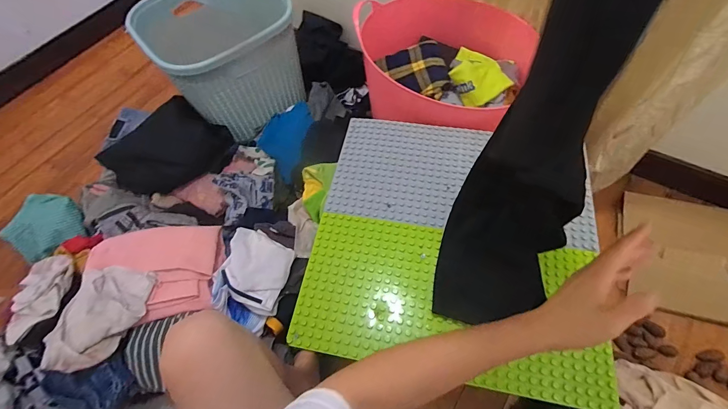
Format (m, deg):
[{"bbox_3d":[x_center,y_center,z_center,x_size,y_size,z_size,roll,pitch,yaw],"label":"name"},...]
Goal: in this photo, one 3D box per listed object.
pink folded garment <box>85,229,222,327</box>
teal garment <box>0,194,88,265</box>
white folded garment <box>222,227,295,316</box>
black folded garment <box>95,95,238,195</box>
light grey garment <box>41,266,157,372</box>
[{"bbox_3d":[-0.479,0.148,0.801,0.276,0.034,0.227,-4,52,-14],"label":"pink folded garment"},{"bbox_3d":[-0.912,0.066,0.998,0.123,0.101,0.184,7,61,8],"label":"teal garment"},{"bbox_3d":[-0.255,0.156,0.823,0.156,0.035,0.166,22,75,1],"label":"white folded garment"},{"bbox_3d":[-0.572,-0.161,1.028,0.344,0.235,0.077,-32,30,-12],"label":"black folded garment"},{"bbox_3d":[-0.562,0.232,0.723,0.169,0.054,0.210,9,61,9],"label":"light grey garment"}]

